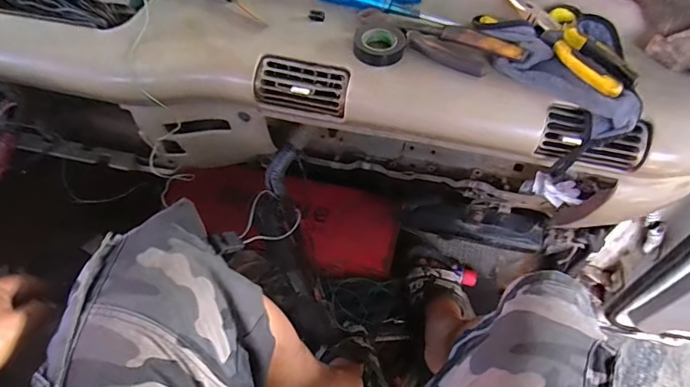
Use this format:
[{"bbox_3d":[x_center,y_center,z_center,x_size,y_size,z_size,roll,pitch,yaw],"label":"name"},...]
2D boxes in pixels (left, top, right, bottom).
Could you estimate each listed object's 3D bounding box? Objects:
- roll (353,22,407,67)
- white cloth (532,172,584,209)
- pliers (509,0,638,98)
[{"bbox_3d":[0.040,-0.176,0.519,0.058,0.023,0.053,1,54,-1],"label":"roll"},{"bbox_3d":[0.301,-0.007,0.626,0.068,0.040,0.024,38,62,23],"label":"white cloth"},{"bbox_3d":[0.239,-0.178,0.501,0.050,0.025,0.192,-30,60,-21],"label":"pliers"}]

